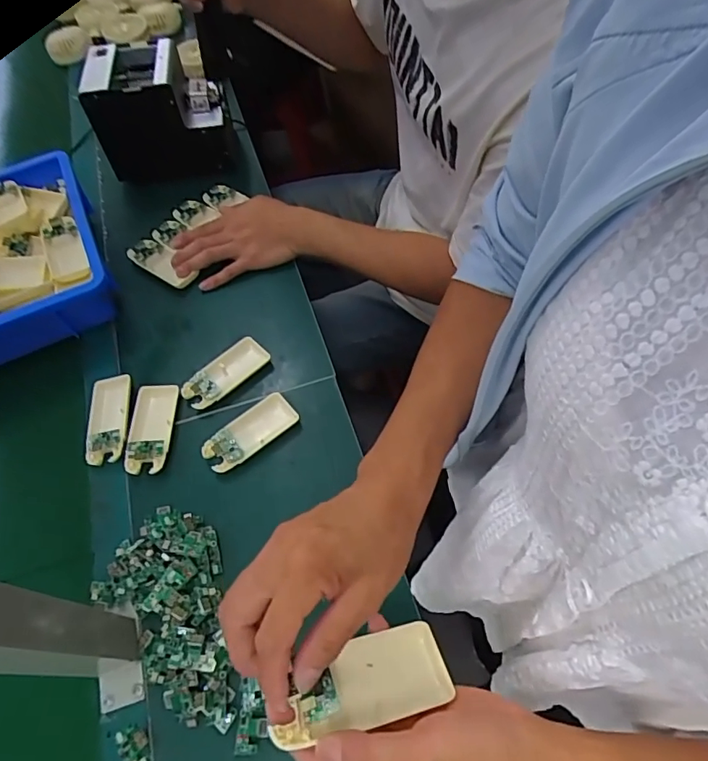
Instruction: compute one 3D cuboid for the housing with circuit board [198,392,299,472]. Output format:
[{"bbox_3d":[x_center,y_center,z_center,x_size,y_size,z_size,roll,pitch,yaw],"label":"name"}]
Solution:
[{"bbox_3d":[-0.116,0.056,0.558,0.105,0.015,0.050,-37,64,-18],"label":"housing with circuit board"}]

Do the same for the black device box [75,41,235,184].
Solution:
[{"bbox_3d":[-0.296,-0.418,0.778,0.187,0.132,0.145,-11,59,-4],"label":"black device box"}]

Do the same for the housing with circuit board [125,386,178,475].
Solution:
[{"bbox_3d":[-0.227,0.052,0.567,0.050,0.012,0.106,-5,59,-1],"label":"housing with circuit board"}]

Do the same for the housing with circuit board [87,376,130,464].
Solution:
[{"bbox_3d":[-0.280,0.041,0.575,0.044,0.018,0.105,-11,59,-5],"label":"housing with circuit board"}]

